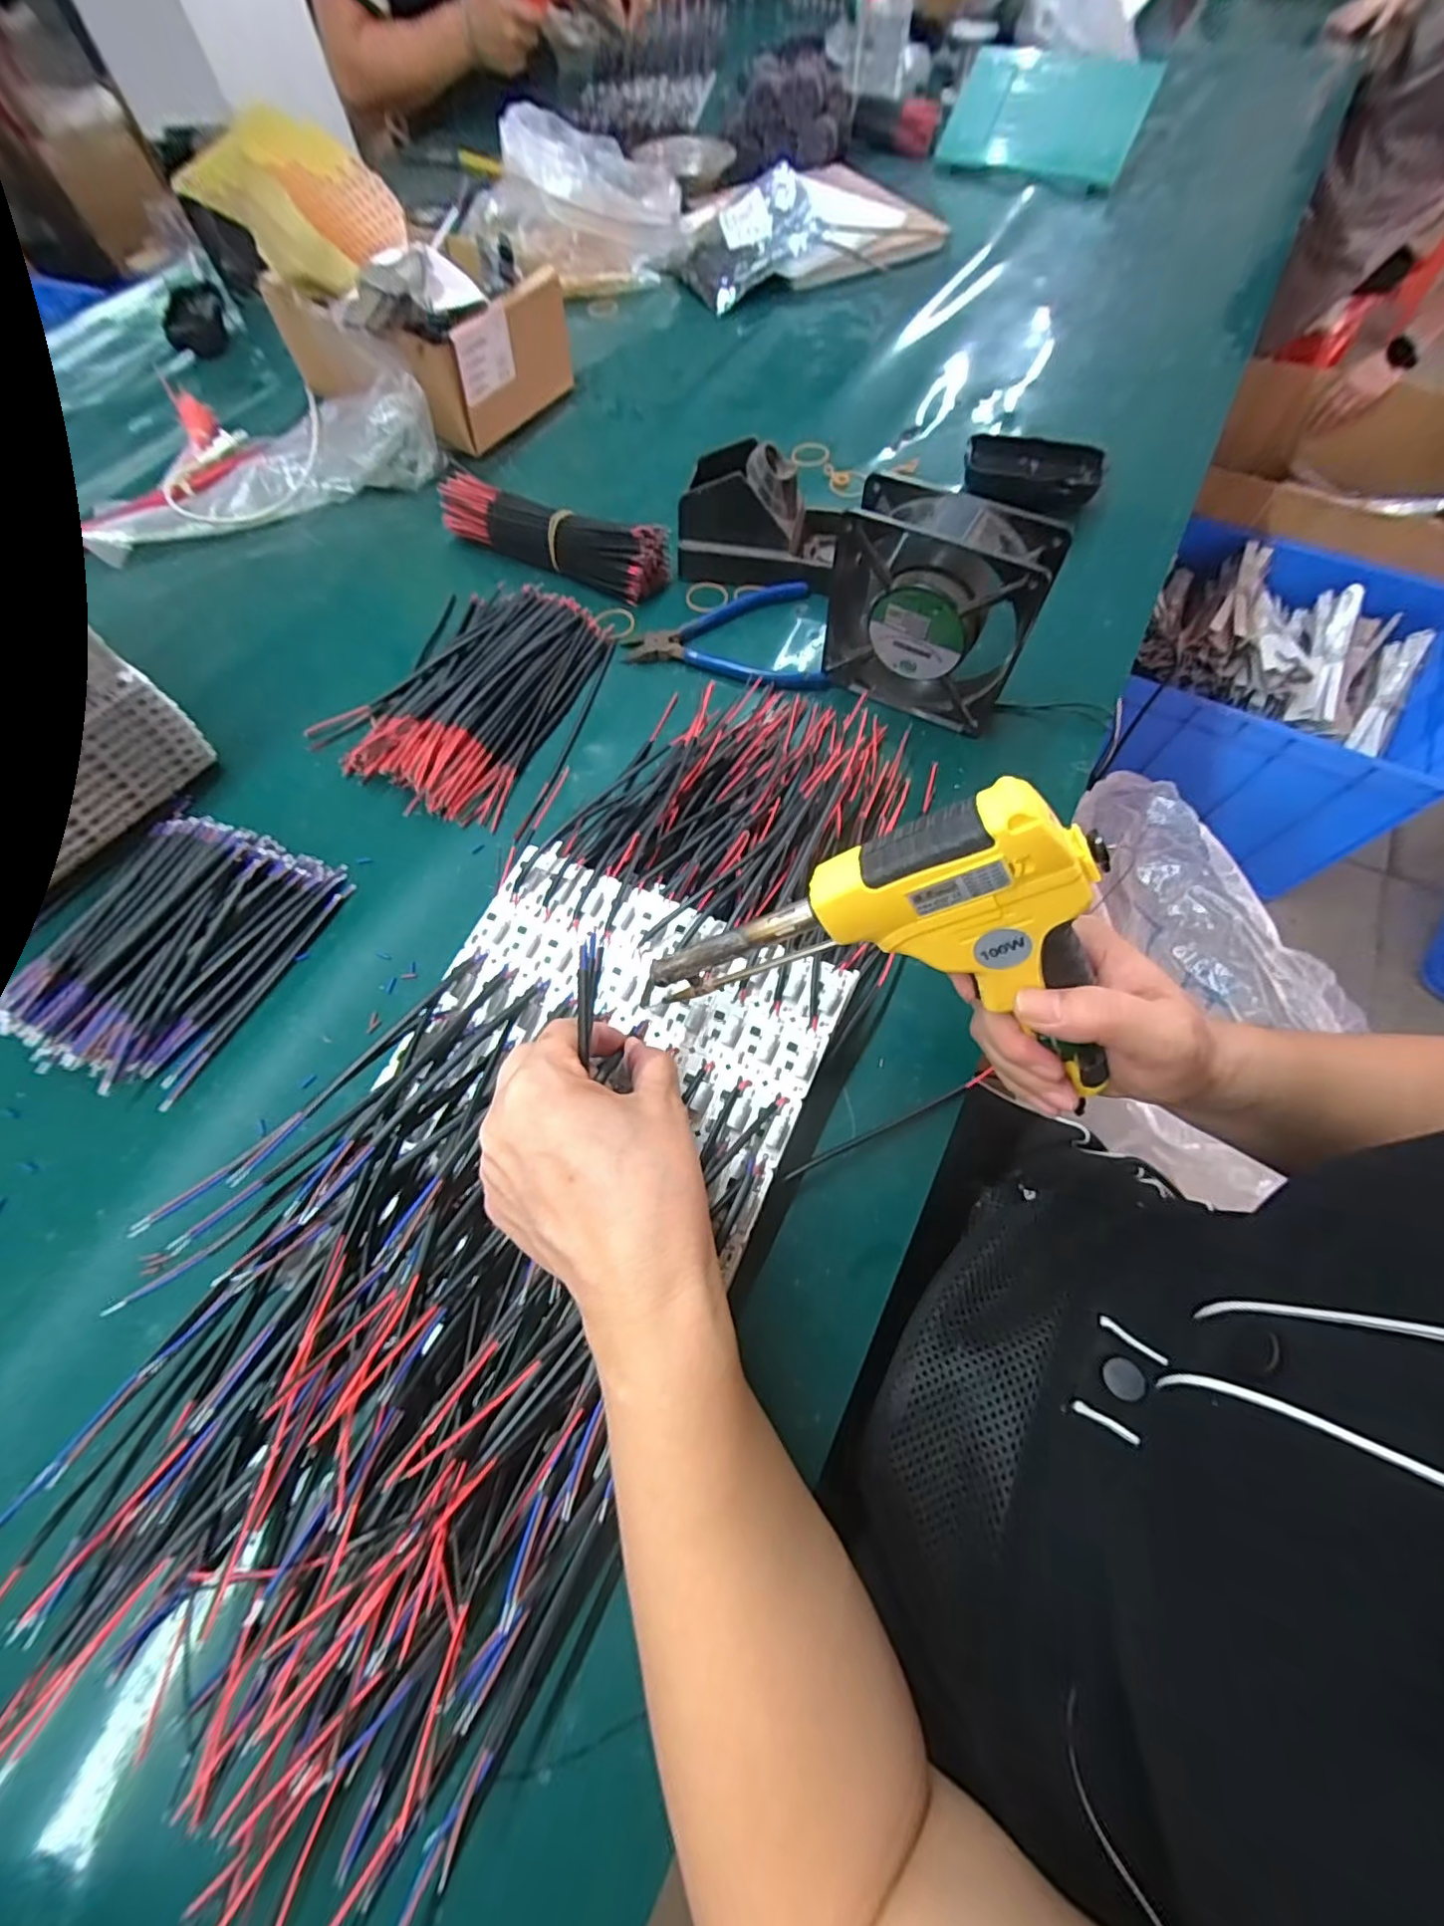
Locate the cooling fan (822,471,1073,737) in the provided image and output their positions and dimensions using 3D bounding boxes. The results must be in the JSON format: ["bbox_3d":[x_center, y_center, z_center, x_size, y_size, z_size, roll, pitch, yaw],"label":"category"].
[{"bbox_3d":[0.127,-0.213,0.377,0.120,0.119,0.045,29,69,15],"label":"cooling fan"}]

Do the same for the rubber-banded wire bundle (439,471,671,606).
[{"bbox_3d":[-0.139,-0.344,0.489,0.197,0.042,0.044,25,68,13],"label":"rubber-banded wire bundle"}]

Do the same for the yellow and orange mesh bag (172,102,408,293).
[{"bbox_3d":[-0.323,-0.568,0.459,0.154,0.089,0.047,17,67,10],"label":"yellow and orange mesh bag"}]

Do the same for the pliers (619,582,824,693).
[{"bbox_3d":[0.001,-0.244,0.456,0.144,0.010,0.104,0,65,2],"label":"pliers"}]

